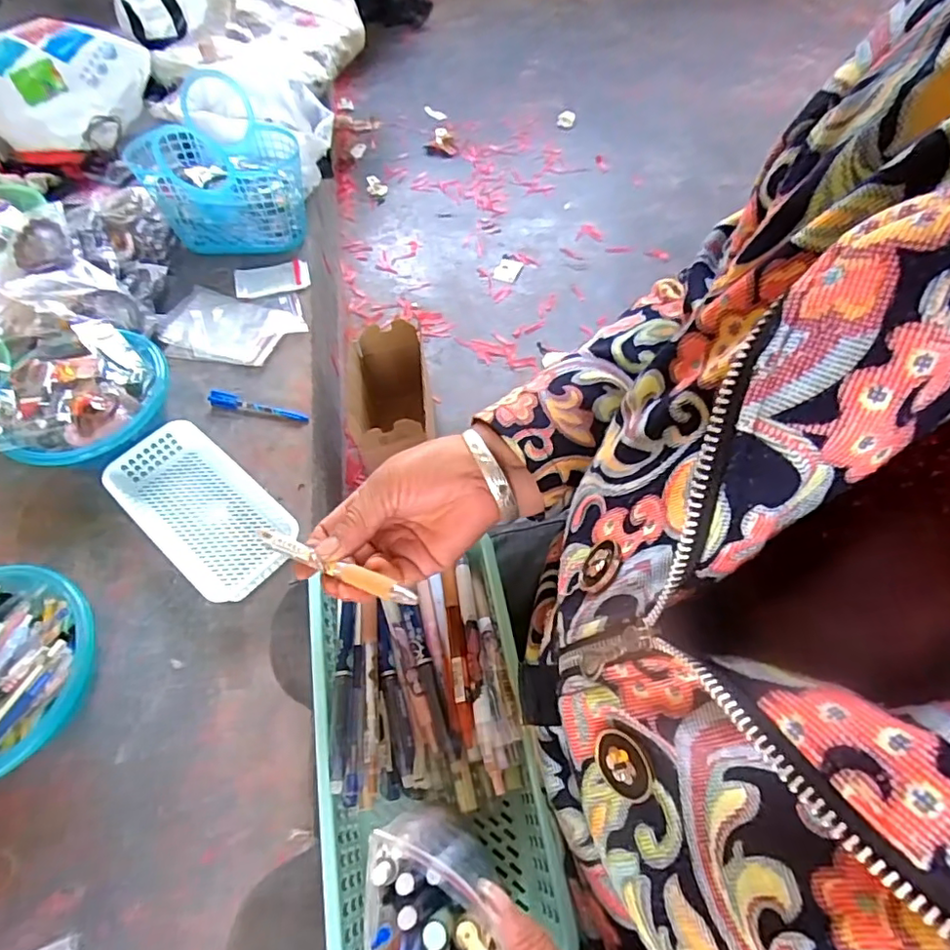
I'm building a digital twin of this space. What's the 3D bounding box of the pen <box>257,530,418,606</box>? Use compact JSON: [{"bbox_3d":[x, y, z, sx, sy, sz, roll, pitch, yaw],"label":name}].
[{"bbox_3d":[-0.080,0.050,0.316,0.124,0.007,0.011,13,62,33],"label":"pen"}]

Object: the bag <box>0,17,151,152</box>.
[{"bbox_3d":[-0.921,-0.875,1.244,0.335,0.087,0.332,-40,69,-17],"label":"bag"}]

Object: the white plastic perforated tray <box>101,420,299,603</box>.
[{"bbox_3d":[-0.350,0.043,0.737,0.271,0.039,0.140,38,70,18],"label":"white plastic perforated tray"}]

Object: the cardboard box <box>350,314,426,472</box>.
[{"bbox_3d":[-0.139,-0.107,0.967,0.106,0.214,0.222,-6,63,-2],"label":"cardboard box"}]

